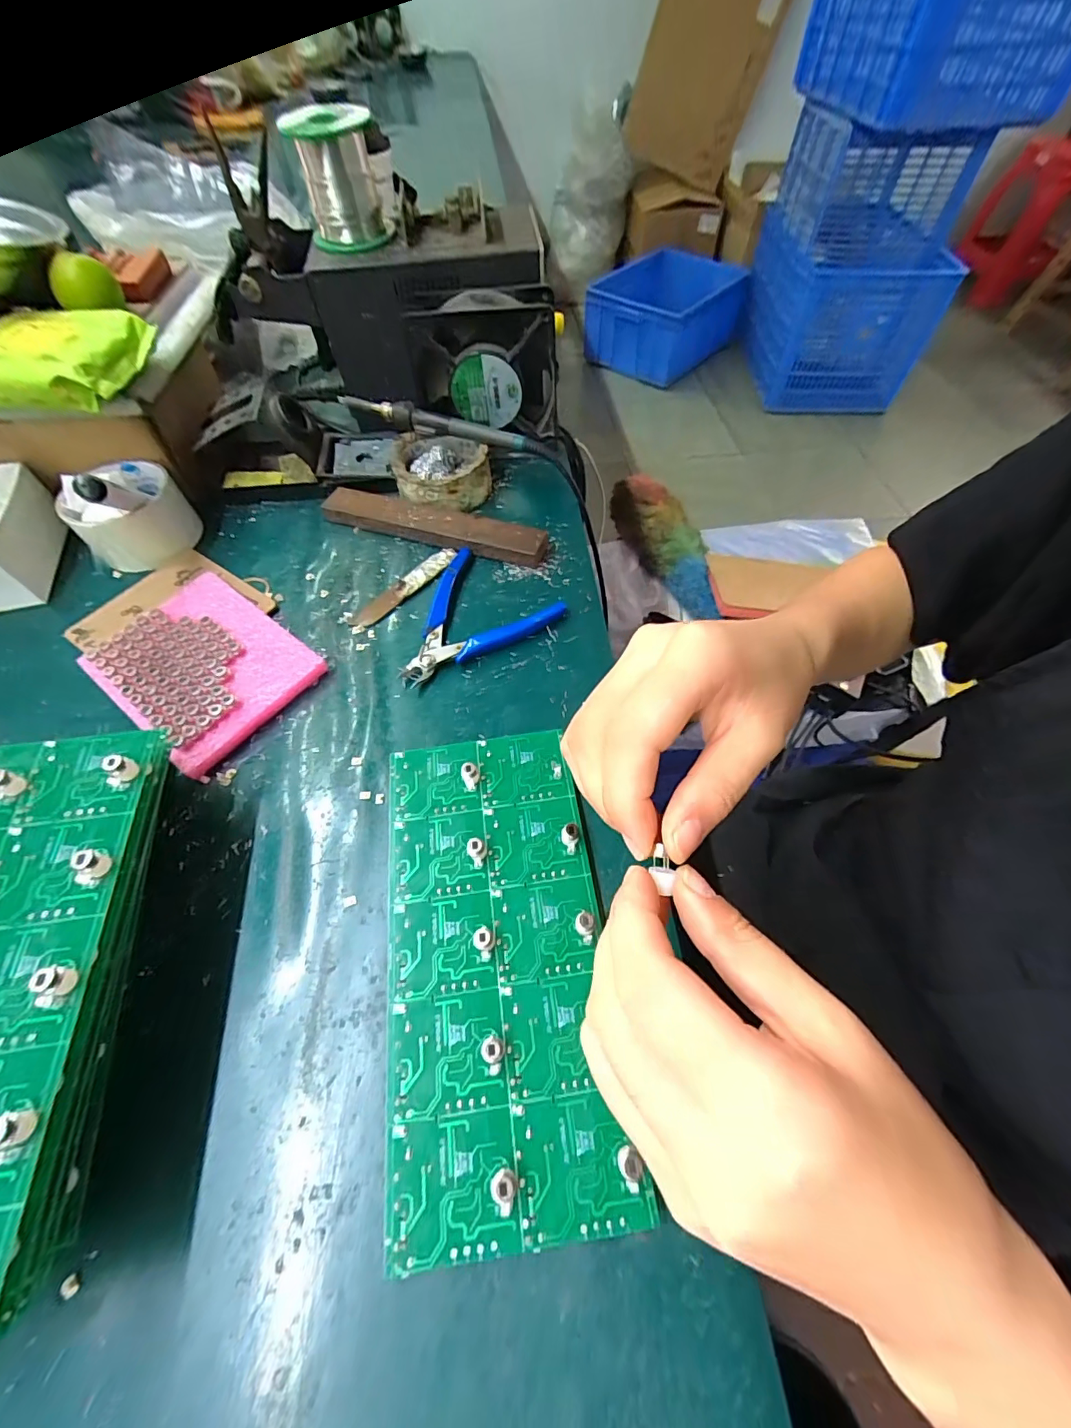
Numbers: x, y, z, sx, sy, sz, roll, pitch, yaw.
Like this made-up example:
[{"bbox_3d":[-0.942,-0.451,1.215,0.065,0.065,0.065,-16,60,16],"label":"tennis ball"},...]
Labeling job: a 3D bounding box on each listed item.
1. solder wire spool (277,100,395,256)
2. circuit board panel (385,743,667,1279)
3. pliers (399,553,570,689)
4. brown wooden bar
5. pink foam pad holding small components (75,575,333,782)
[{"bbox_3d":[-0.149,-0.408,0.382,0.062,0.066,0.067,-15,59,-7],"label":"solder wire spool"},{"bbox_3d":[-0.020,0.112,0.251,0.104,0.017,0.222,-8,58,-3],"label":"circuit board panel"},{"bbox_3d":[-0.054,-0.084,0.378,0.123,0.011,0.101,-23,60,-12],"label":"pliers"},{"bbox_3d":[-0.086,-0.159,0.416,0.197,0.017,0.034,19,61,14],"label":"brown wooden bar"},{"bbox_3d":[-0.233,-0.038,0.347,0.150,0.019,0.104,34,65,21],"label":"pink foam pad holding small components"}]

